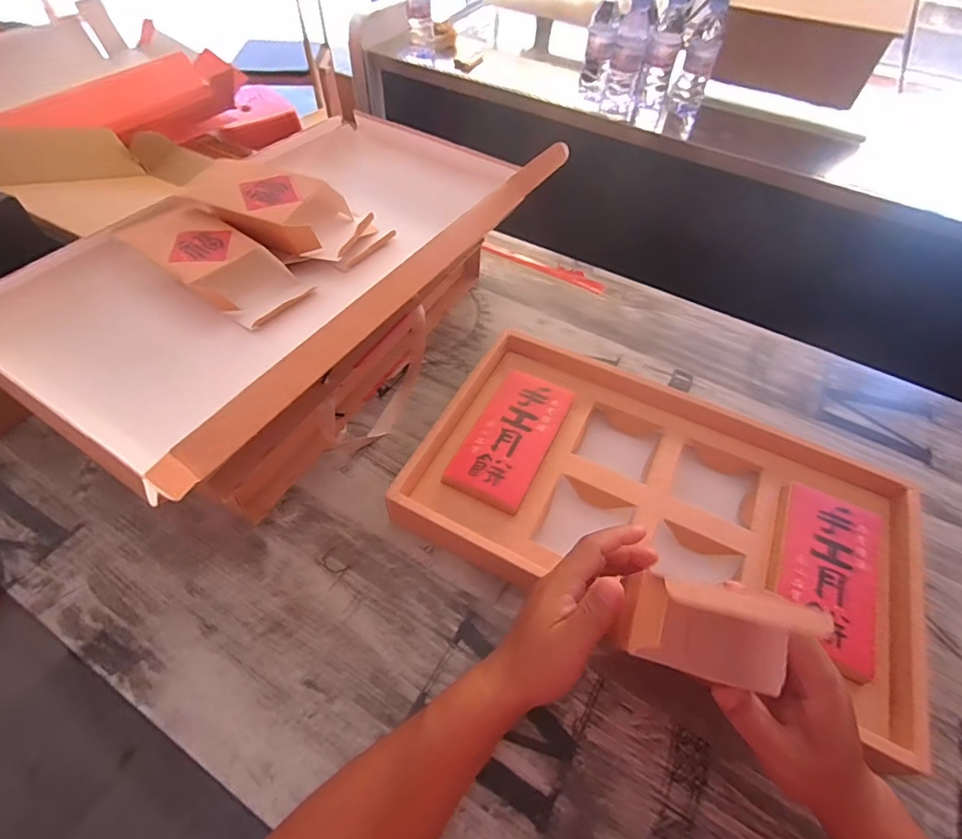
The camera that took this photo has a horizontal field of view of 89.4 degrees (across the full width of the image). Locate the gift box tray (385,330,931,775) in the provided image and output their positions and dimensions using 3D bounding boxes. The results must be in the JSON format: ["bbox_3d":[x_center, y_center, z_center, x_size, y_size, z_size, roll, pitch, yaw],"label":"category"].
[{"bbox_3d":[0.181,0.085,0.515,0.469,0.059,0.295,24,57,14],"label":"gift box tray"}]

